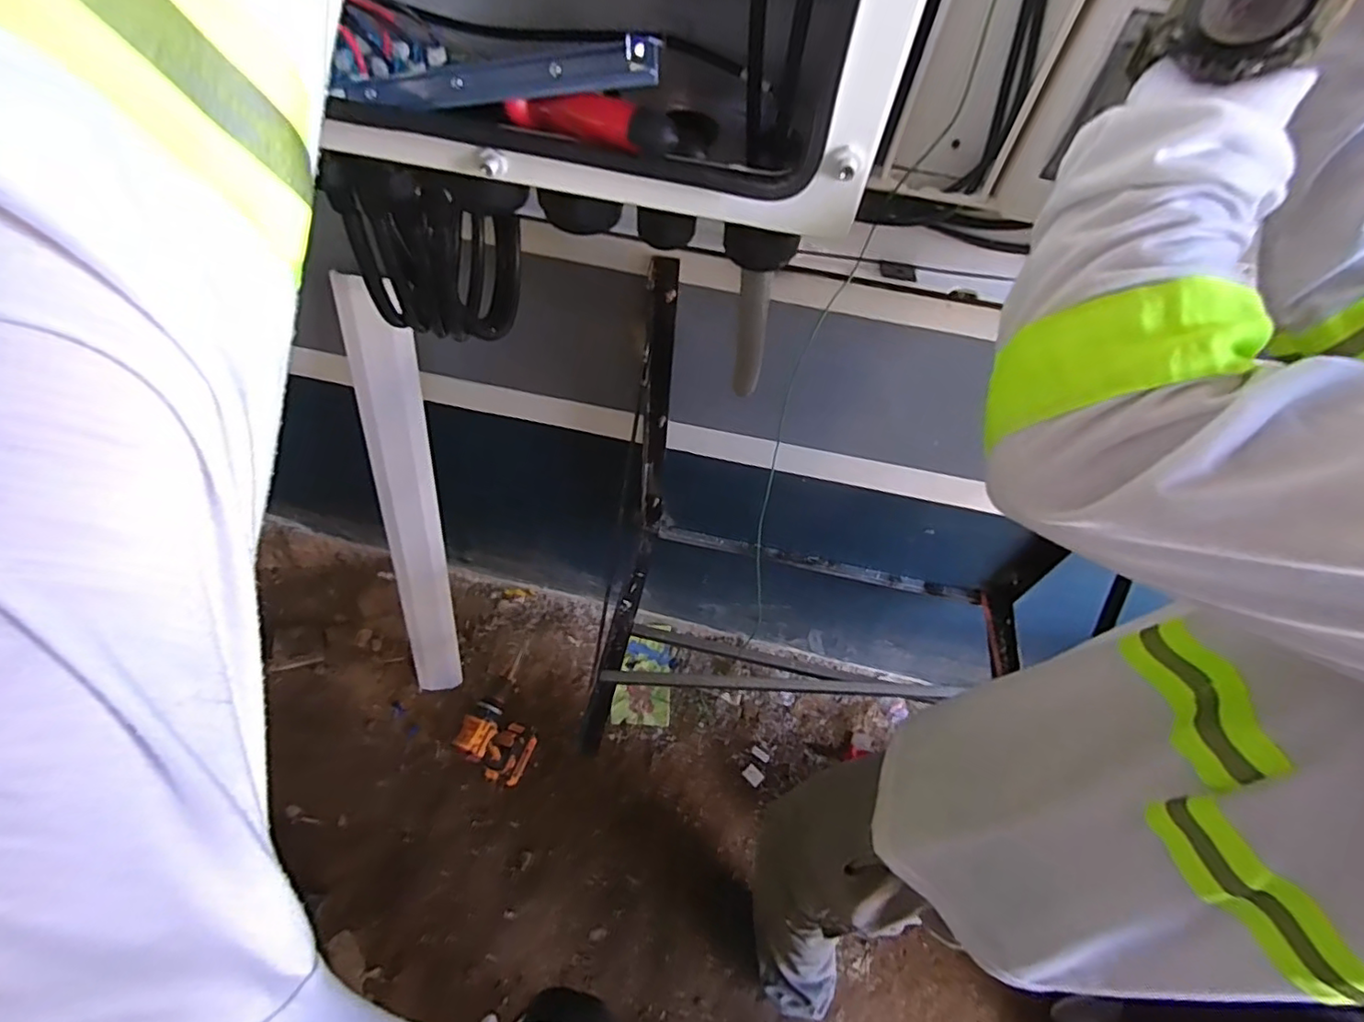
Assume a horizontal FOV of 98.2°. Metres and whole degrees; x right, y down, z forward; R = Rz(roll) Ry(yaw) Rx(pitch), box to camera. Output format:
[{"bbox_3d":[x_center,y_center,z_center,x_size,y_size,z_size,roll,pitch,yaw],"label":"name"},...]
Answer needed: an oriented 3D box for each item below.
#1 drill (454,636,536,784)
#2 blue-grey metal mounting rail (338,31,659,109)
[{"bbox_3d":[-0.373,0.443,1.275,0.105,0.240,0.243,14,55,4],"label":"drill"},{"bbox_3d":[-0.127,-0.257,0.356,0.247,0.023,0.033,12,53,23],"label":"blue-grey metal mounting rail"}]

